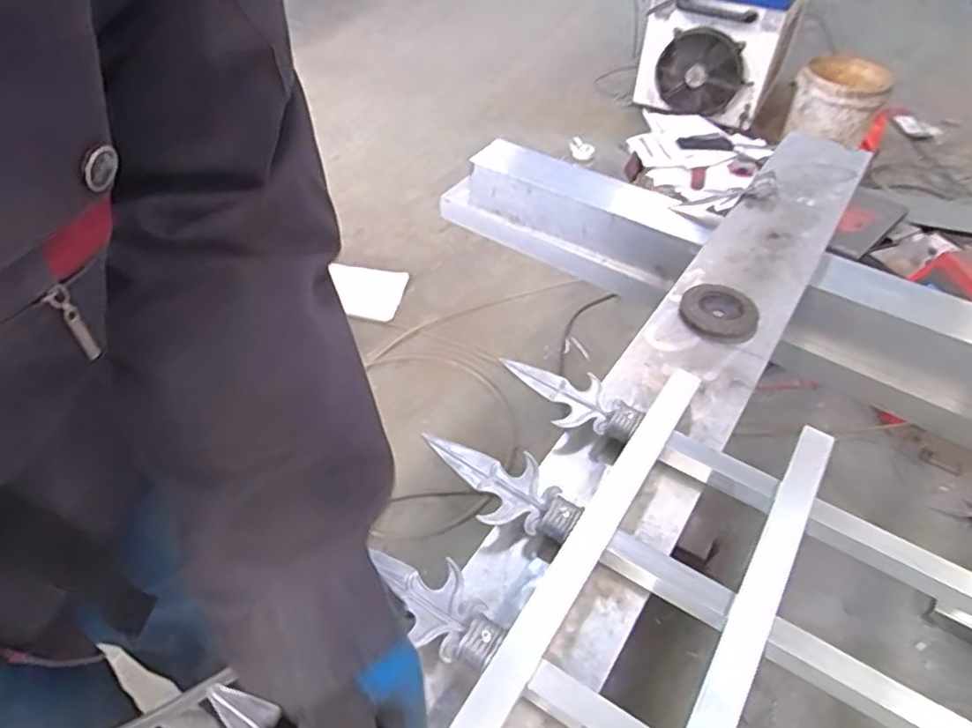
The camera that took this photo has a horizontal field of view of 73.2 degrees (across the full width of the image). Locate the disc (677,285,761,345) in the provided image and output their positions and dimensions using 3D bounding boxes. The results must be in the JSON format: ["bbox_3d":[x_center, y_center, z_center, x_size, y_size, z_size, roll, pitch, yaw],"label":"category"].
[{"bbox_3d":[0.291,-0.065,0.816,0.096,0.018,0.096,1,47,-2],"label":"disc"}]

